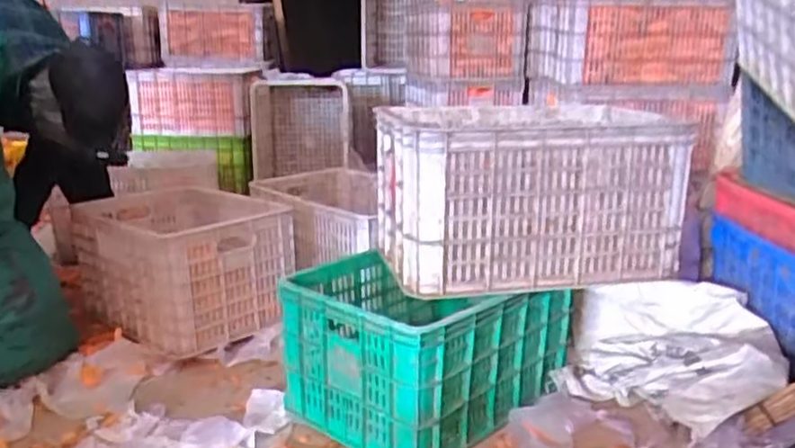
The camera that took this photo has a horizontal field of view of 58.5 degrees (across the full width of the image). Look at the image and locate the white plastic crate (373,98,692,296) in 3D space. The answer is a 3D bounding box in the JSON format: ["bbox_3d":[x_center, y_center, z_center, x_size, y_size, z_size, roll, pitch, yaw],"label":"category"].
[{"bbox_3d":[0.225,-0.064,1.320,0.489,0.263,0.345,-3,15,-12],"label":"white plastic crate"}]

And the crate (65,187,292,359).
[{"bbox_3d":[-0.532,0.087,1.744,0.376,0.271,0.556,-12,19,-38],"label":"crate"}]

